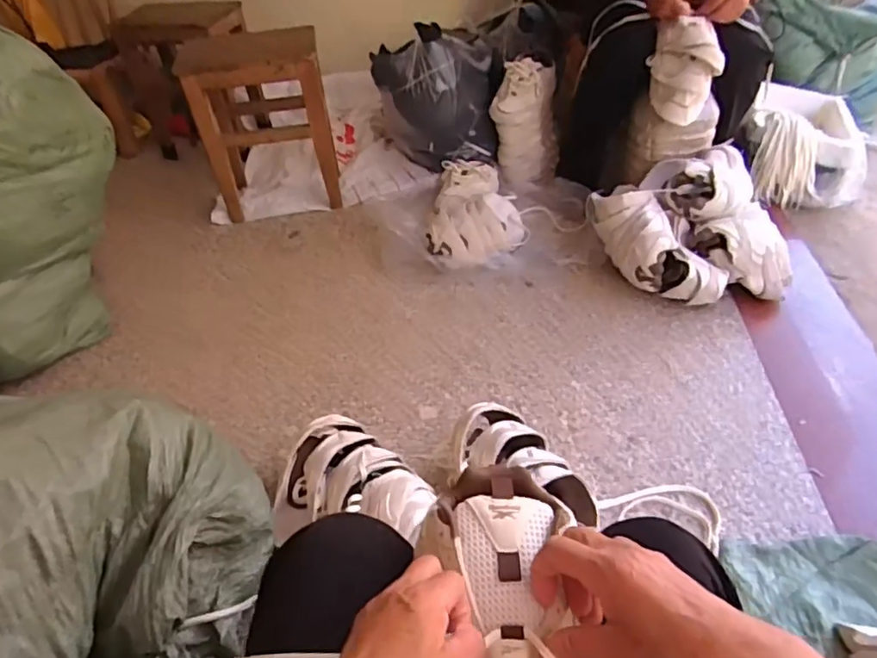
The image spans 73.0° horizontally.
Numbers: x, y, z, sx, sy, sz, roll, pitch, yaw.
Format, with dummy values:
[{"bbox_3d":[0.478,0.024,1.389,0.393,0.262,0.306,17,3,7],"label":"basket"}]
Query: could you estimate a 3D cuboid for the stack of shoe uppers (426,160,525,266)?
[{"bbox_3d":[0.094,-0.288,1.463,0.229,0.121,0.366,1,43,7],"label":"stack of shoe uppers"}]

